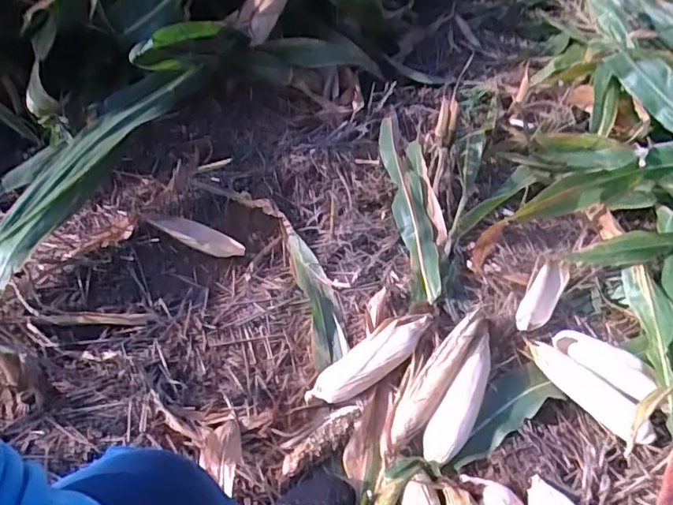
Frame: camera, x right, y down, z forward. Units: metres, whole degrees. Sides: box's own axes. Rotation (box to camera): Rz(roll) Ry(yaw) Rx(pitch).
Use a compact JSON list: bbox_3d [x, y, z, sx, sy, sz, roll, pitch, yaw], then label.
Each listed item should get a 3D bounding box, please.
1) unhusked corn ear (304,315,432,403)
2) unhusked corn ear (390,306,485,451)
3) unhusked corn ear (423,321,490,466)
[{"bbox_3d":[0.057,0.180,0.936,0.238,0.066,0.075,-26,53,-27],"label":"unhusked corn ear"},{"bbox_3d":[0.162,0.197,0.899,0.062,0.049,0.277,29,50,22],"label":"unhusked corn ear"},{"bbox_3d":[0.211,0.228,0.896,0.061,0.057,0.248,26,49,20],"label":"unhusked corn ear"}]

